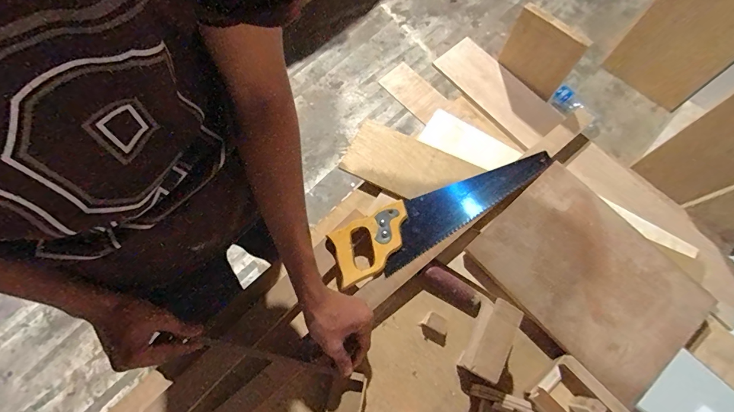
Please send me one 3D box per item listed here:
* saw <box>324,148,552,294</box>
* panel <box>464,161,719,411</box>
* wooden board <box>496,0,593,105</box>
[{"bbox_3d":[0.127,0.002,0.622,0.410,0.036,0.104,-27,73,-12],"label":"saw"},{"bbox_3d":[0.346,0.106,0.580,0.222,0.013,0.308,-40,75,-9],"label":"panel"},{"bbox_3d":[0.316,-0.283,0.679,0.019,0.147,0.132,-40,74,-17],"label":"wooden board"}]

